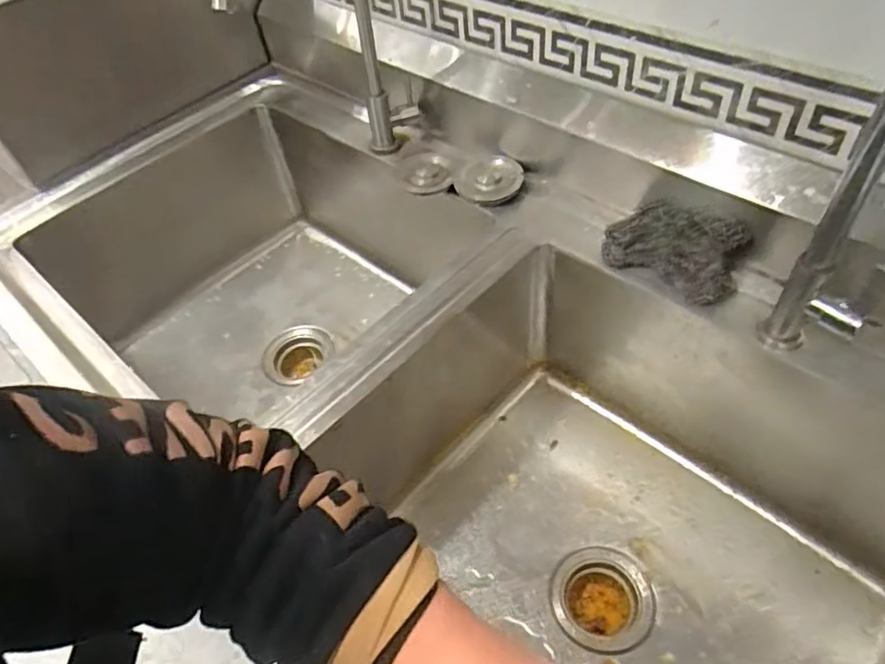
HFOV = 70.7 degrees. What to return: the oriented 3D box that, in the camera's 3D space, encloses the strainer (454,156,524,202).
[{"bbox_3d":[0.057,-0.186,0.765,0.081,0.019,0.066,-4,49,3],"label":"strainer"}]

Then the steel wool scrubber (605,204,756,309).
[{"bbox_3d":[0.236,-0.089,0.635,0.134,0.058,0.082,33,61,29],"label":"steel wool scrubber"}]

